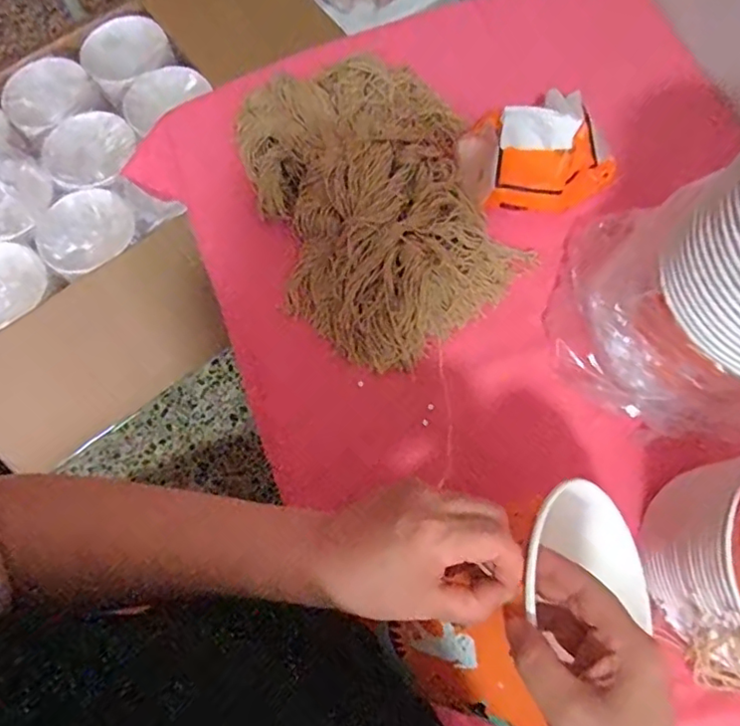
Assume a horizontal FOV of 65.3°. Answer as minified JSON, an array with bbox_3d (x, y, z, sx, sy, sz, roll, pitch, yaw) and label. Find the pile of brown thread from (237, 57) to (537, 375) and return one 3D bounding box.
[{"bbox_3d":[0.013,-0.160,0.574,0.235,0.085,0.304,-22,72,-5],"label":"pile of brown thread"}]

